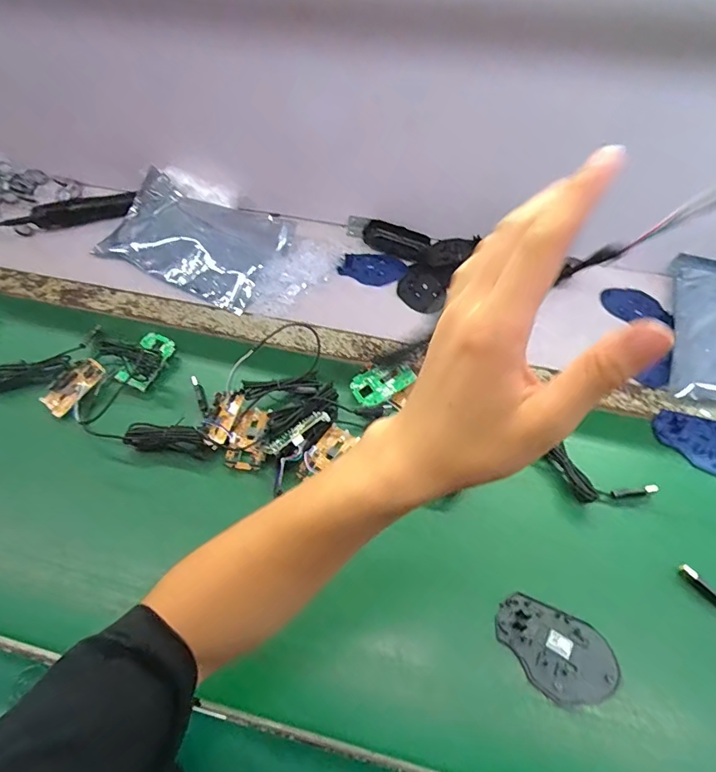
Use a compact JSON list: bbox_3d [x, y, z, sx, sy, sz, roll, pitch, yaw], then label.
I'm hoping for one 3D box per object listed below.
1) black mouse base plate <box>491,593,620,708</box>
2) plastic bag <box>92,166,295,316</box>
[{"bbox_3d":[0.180,0.244,0.427,0.107,0.011,0.071,25,57,15],"label":"black mouse base plate"},{"bbox_3d":[-0.253,-0.241,0.730,0.302,0.054,0.190,24,66,20],"label":"plastic bag"}]

